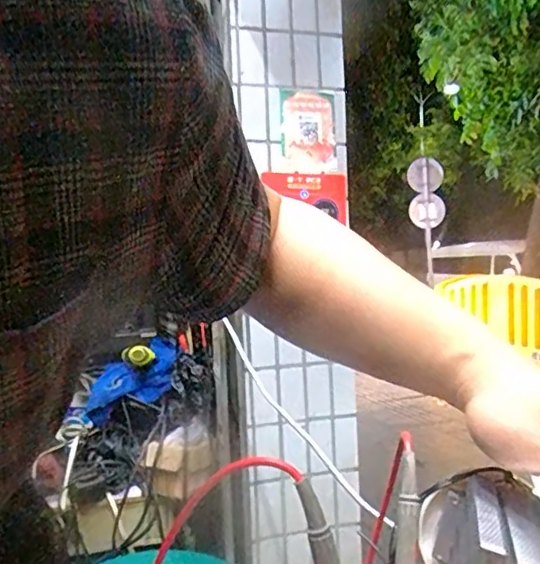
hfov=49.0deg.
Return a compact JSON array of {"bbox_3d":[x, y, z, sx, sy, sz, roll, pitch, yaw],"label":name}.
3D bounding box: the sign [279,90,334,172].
[{"bbox_3d":[0.068,-0.276,1.080,0.098,0.139,0.009,-3,1,-2],"label":"sign"}]

